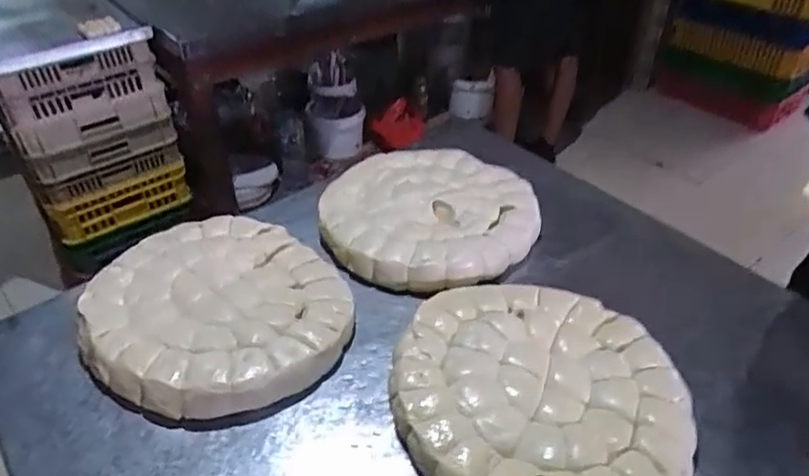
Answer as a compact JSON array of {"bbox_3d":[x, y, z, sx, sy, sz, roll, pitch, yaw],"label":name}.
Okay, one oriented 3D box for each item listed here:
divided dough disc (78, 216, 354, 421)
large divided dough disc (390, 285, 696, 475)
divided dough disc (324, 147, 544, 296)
[{"bbox_3d":[-0.238,0.087,0.768,0.306,0.048,0.311,-2,40,2],"label":"divided dough disc"},{"bbox_3d":[0.146,0.170,0.666,0.304,0.046,0.311,-2,40,2],"label":"large divided dough disc"},{"bbox_3d":[0.041,-0.049,0.921,0.302,0.052,0.317,-2,40,2],"label":"divided dough disc"}]

